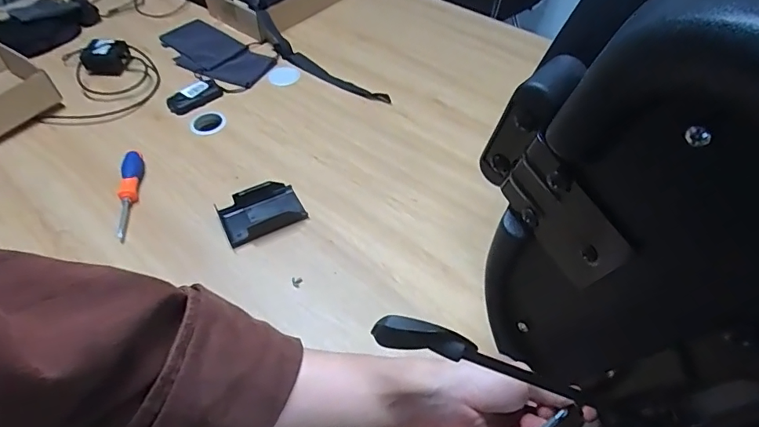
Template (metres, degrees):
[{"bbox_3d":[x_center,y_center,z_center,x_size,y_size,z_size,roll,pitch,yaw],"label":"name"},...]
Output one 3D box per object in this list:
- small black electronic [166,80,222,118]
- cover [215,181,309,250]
[{"bbox_3d":[-0.373,-0.237,0.945,0.107,0.029,0.044,-33,57,-25],"label":"small black electronic"},{"bbox_3d":[-0.190,-0.003,0.754,0.125,0.031,0.083,-22,53,-17],"label":"cover"}]

